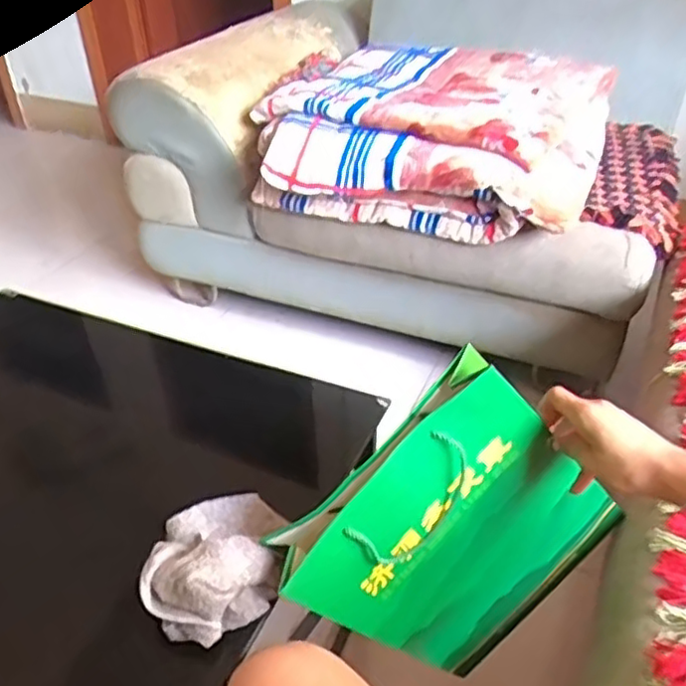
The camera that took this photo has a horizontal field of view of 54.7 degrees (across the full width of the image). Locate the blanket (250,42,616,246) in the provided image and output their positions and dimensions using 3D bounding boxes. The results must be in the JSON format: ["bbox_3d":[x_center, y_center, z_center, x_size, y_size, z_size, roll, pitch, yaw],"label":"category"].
[{"bbox_3d":[0.187,-0.436,1.391,0.649,0.244,0.534,11,39,15],"label":"blanket"}]

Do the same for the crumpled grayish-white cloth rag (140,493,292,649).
[{"bbox_3d":[-0.120,0.210,0.653,0.154,0.069,0.126,-25,43,-28],"label":"crumpled grayish-white cloth rag"}]

